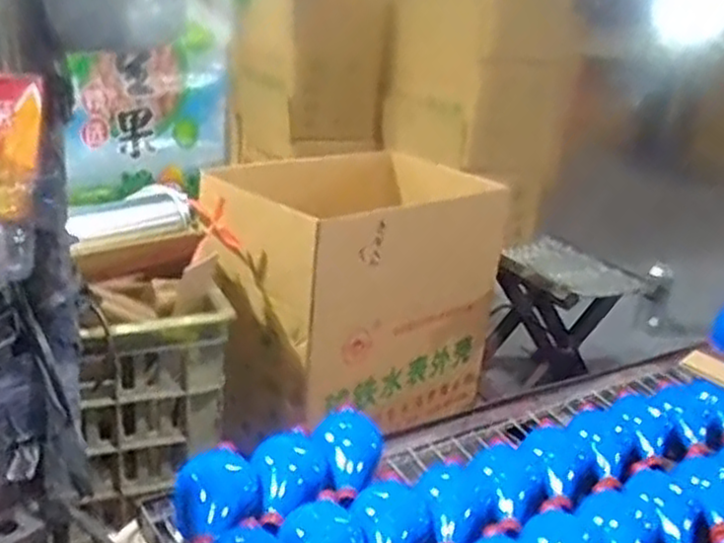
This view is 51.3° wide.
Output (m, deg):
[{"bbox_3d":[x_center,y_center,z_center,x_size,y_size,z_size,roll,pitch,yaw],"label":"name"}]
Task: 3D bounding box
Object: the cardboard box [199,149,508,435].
[{"bbox_3d":[-0.011,0.037,1.201,0.291,0.378,0.430,20,25,36],"label":"cardboard box"}]

